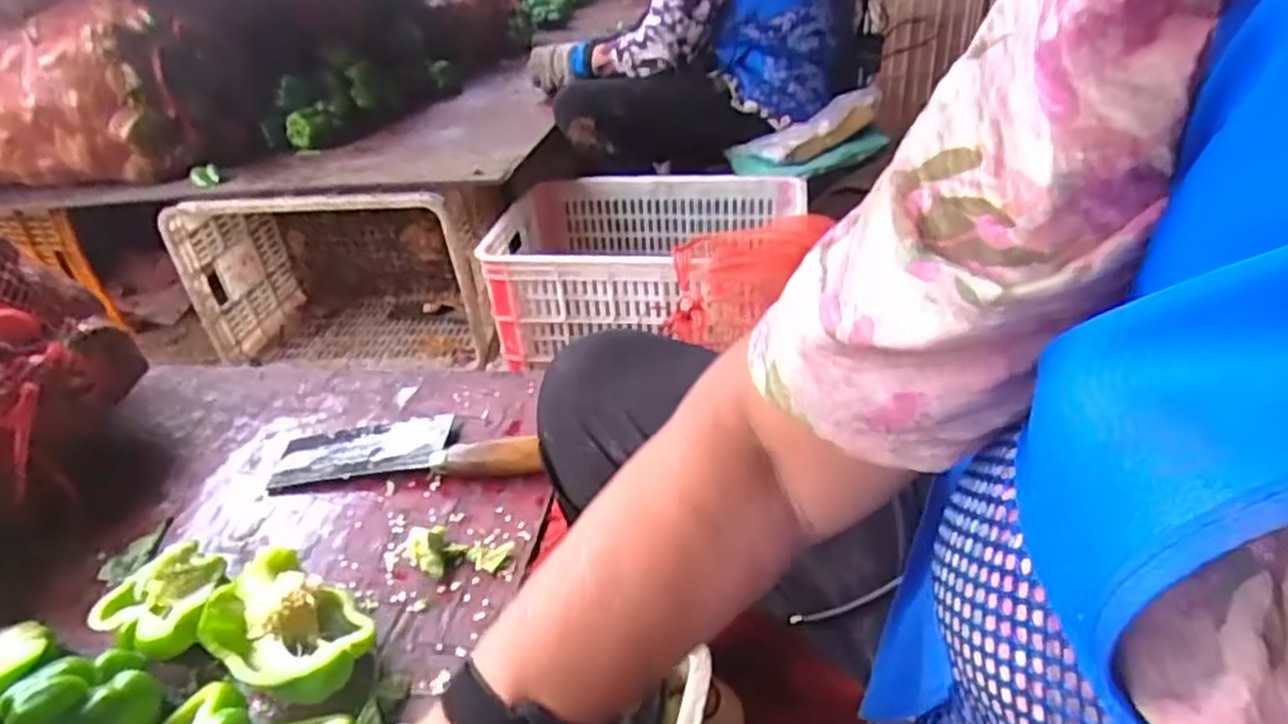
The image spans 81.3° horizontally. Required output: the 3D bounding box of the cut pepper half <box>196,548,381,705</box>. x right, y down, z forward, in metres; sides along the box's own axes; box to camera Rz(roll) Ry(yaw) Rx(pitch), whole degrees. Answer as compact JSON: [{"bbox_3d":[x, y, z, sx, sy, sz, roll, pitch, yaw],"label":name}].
[{"bbox_3d":[-0.220,0.173,0.475,0.094,0.060,0.078,20,41,32],"label":"cut pepper half"}]

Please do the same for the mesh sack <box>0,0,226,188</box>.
[{"bbox_3d":[-1.174,-0.491,1.397,0.740,0.257,0.274,6,36,17],"label":"mesh sack"}]

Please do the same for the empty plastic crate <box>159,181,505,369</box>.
[{"bbox_3d":[-0.546,-0.201,1.462,0.548,0.347,0.305,1,34,8],"label":"empty plastic crate"}]

